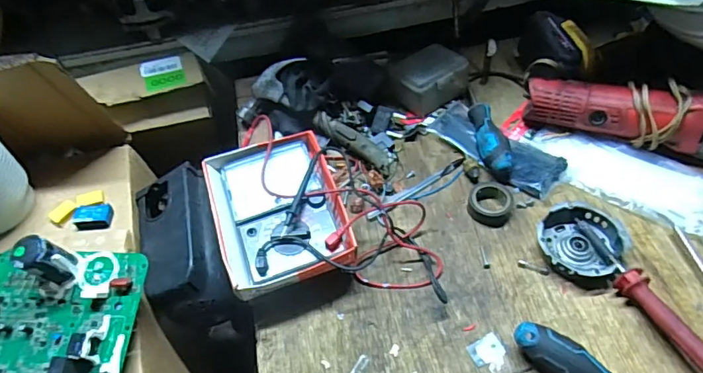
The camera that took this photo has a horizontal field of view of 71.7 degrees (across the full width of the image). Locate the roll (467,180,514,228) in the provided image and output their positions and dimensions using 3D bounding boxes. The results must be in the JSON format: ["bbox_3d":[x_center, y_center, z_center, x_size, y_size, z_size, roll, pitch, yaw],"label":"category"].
[{"bbox_3d":[0.161,0.018,0.561,0.050,0.020,0.052,-3,52,4],"label":"roll"}]

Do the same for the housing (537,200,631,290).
[{"bbox_3d":[0.243,0.059,0.516,0.083,0.029,0.081,-3,52,4],"label":"housing"}]

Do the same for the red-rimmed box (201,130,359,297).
[{"bbox_3d":[-0.078,0.022,0.518,0.128,0.037,0.165,-17,52,-7],"label":"red-rimmed box"}]

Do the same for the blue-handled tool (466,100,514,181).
[{"bbox_3d":[0.175,-0.063,0.607,0.033,0.029,0.113,-6,52,1],"label":"blue-handled tool"}]

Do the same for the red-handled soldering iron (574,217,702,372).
[{"bbox_3d":[0.278,0.100,0.474,0.023,0.036,0.181,-20,53,-10],"label":"red-handled soldering iron"}]

